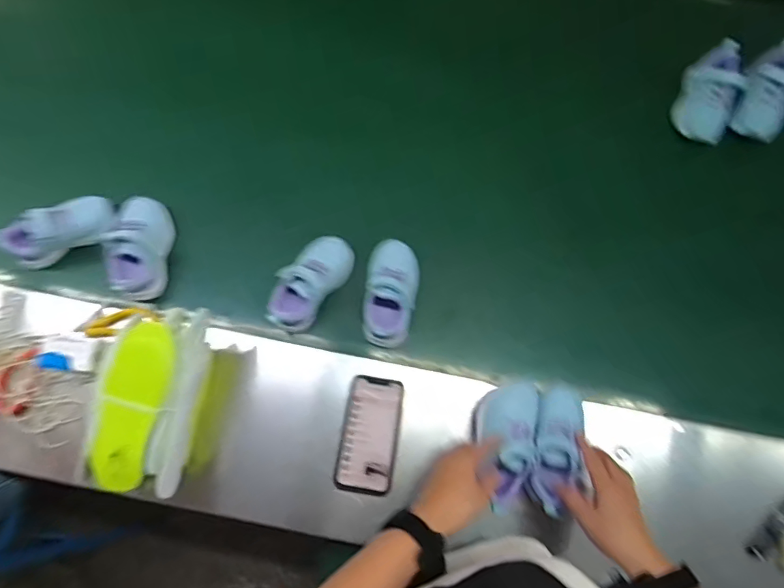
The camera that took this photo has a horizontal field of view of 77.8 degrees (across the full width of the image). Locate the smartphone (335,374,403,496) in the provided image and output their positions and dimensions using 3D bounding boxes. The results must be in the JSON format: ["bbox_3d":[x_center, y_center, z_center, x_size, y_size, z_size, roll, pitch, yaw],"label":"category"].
[{"bbox_3d":[-0.029,0.190,0.662,0.075,0.016,0.151,10,78,2],"label":"smartphone"}]

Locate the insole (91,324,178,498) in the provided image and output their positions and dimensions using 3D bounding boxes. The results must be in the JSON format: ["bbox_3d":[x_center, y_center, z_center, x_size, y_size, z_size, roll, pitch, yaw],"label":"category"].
[{"bbox_3d":[-0.284,0.123,0.538,0.069,0.025,0.178,7,78,1],"label":"insole"}]

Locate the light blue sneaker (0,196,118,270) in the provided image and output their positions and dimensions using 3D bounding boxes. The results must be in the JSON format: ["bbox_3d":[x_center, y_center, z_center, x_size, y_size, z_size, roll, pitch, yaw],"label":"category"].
[{"bbox_3d":[-0.494,-0.096,0.721,0.157,0.061,0.061,-30,80,-7],"label":"light blue sneaker"}]

